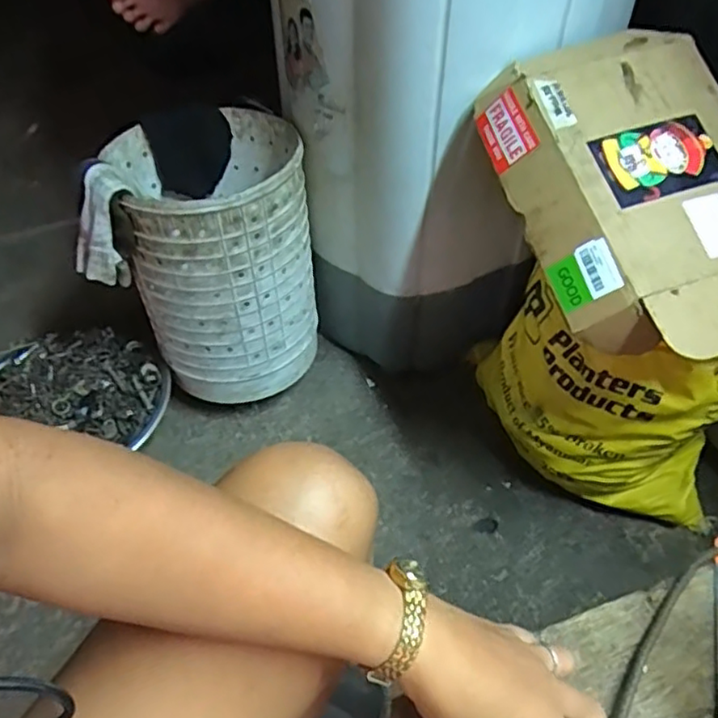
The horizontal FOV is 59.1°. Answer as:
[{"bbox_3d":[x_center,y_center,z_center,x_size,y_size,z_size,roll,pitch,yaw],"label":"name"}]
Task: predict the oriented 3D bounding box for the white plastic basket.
[{"bbox_3d":[-0.187,-0.145,0.914,0.227,0.332,0.241,-8,47,-6],"label":"white plastic basket"}]

